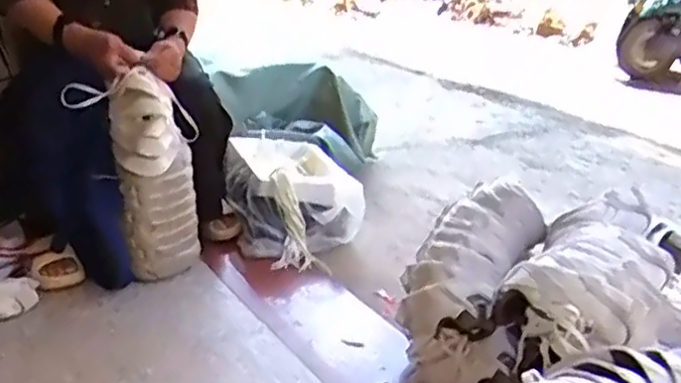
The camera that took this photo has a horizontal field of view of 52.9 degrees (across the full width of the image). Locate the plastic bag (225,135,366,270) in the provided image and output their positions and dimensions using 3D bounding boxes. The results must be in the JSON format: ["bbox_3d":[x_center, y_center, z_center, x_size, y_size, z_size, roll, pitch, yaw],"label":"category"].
[{"bbox_3d":[-0.146,0.008,1.805,0.306,0.182,0.471,-6,26,-22],"label":"plastic bag"}]

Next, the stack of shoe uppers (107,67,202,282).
[{"bbox_3d":[-0.391,-0.011,1.461,0.171,0.453,0.127,-3,25,-14],"label":"stack of shoe uppers"}]

